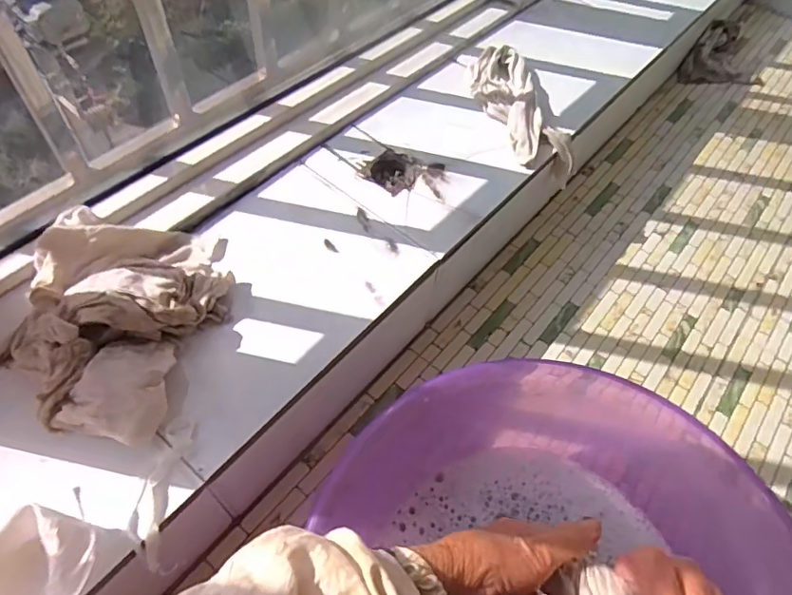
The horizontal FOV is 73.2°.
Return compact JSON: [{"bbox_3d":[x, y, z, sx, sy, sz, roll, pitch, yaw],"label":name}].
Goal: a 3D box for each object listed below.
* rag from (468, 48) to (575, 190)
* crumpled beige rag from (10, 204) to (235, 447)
[{"bbox_3d":[0.156,-0.242,0.702,0.096,0.065,0.210,-14,58,-14],"label":"rag"},{"bbox_3d":[-0.242,0.008,0.456,0.158,0.048,0.201,12,55,3],"label":"crumpled beige rag"}]

